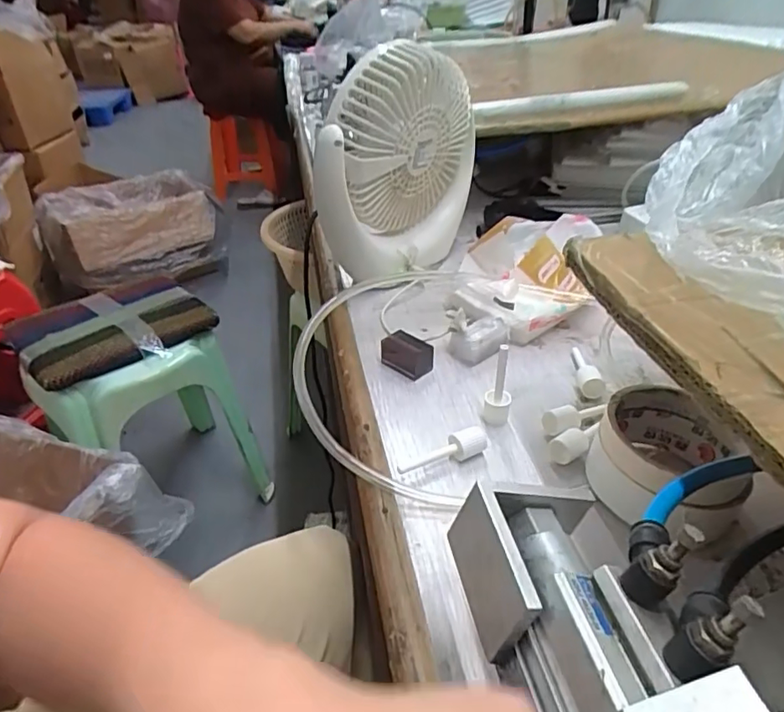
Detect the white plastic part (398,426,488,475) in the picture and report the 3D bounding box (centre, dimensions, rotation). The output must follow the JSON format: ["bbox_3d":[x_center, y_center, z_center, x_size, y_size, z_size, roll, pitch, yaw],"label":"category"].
[{"bbox_3d":[0.034,0.066,0.382,0.065,0.018,0.015,-13,37,-14],"label":"white plastic part"}]

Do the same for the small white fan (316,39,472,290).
[{"bbox_3d":[0.004,-0.187,0.557,0.094,0.203,0.157,17,40,25],"label":"small white fan"}]

